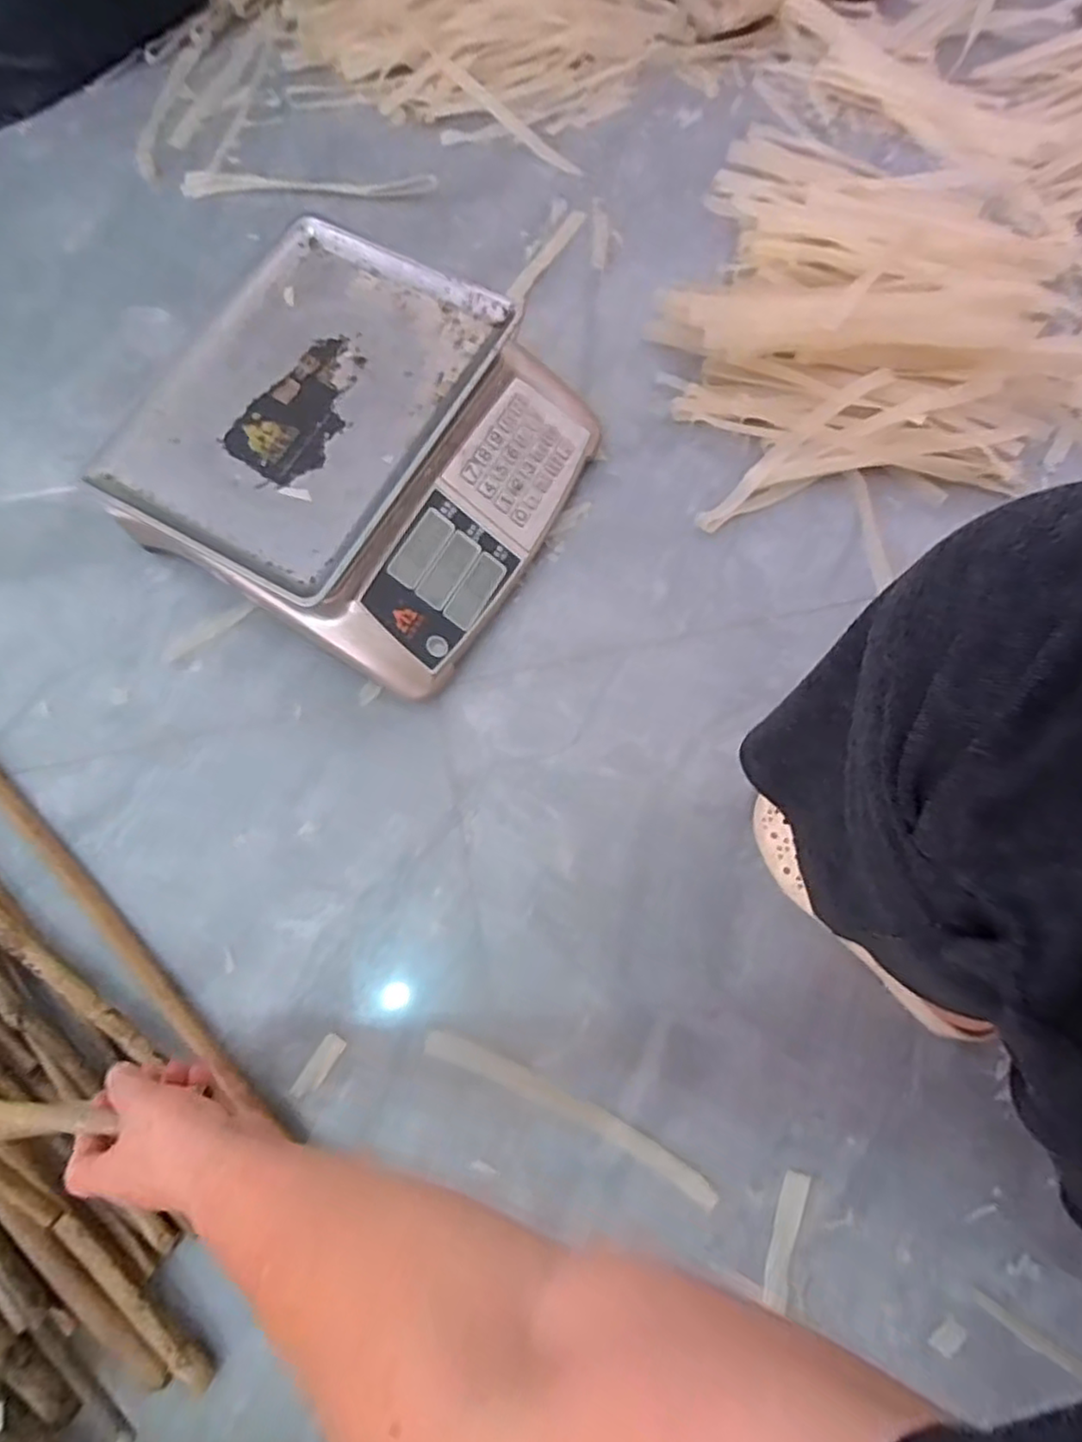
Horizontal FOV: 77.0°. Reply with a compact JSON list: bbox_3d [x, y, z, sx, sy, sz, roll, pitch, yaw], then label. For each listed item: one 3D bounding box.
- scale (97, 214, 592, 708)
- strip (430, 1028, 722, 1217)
[{"bbox_3d":[-0.162,-0.243,0.633,0.343,0.105,0.349,27,76,7],"label":"scale"},{"bbox_3d":[0.022,0.305,0.534,0.245,0.004,0.024,25,68,9],"label":"strip"}]

